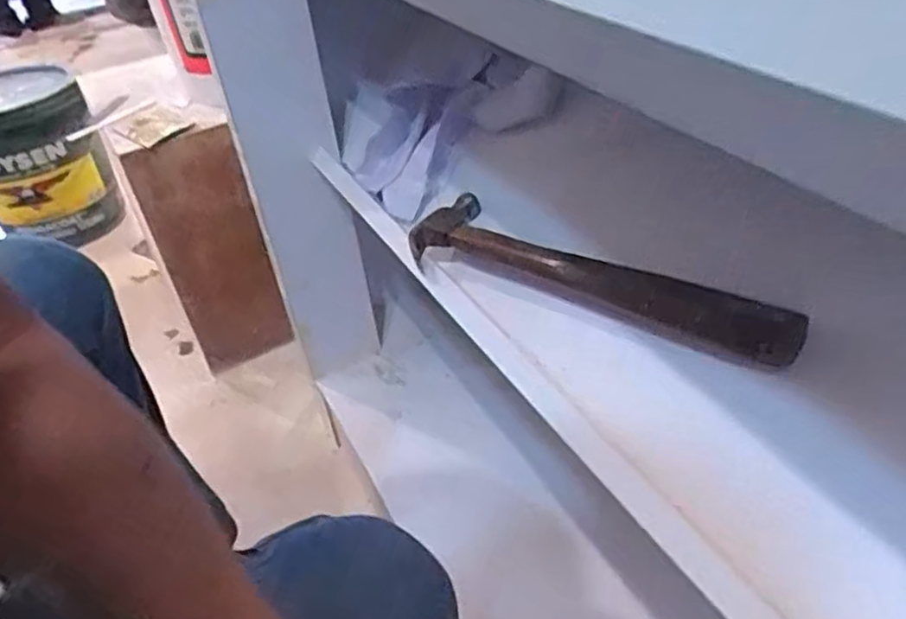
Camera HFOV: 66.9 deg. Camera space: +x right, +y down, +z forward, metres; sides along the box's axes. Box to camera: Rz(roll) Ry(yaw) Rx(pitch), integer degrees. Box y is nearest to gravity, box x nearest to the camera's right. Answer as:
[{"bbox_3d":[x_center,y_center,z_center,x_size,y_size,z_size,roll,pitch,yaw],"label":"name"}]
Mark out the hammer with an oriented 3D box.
[{"bbox_3d":[0.098,-0.035,0.511,0.320,0.052,0.091,24,47,33],"label":"hammer"}]

